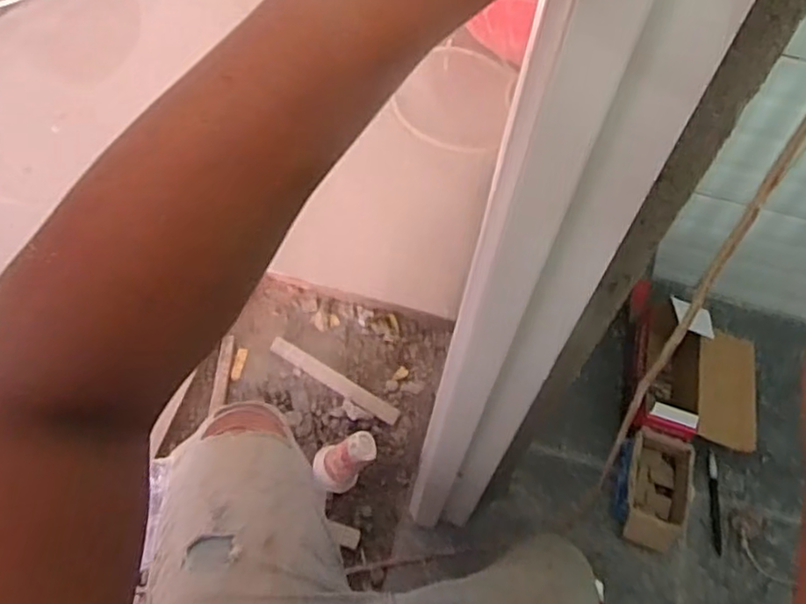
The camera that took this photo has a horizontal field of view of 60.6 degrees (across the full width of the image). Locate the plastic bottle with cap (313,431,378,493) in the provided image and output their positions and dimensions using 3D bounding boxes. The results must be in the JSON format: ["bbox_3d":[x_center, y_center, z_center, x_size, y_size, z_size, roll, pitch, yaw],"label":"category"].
[{"bbox_3d":[-0.080,0.215,0.954,0.057,0.110,0.056,23,38,-20],"label":"plastic bottle with cap"}]

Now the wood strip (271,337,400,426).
[{"bbox_3d":[-0.107,0.121,1.077,0.234,0.012,0.031,29,61,13],"label":"wood strip"}]

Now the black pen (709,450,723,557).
[{"bbox_3d":[0.452,0.287,0.995,0.015,0.013,0.148,9,59,1],"label":"black pen"}]

